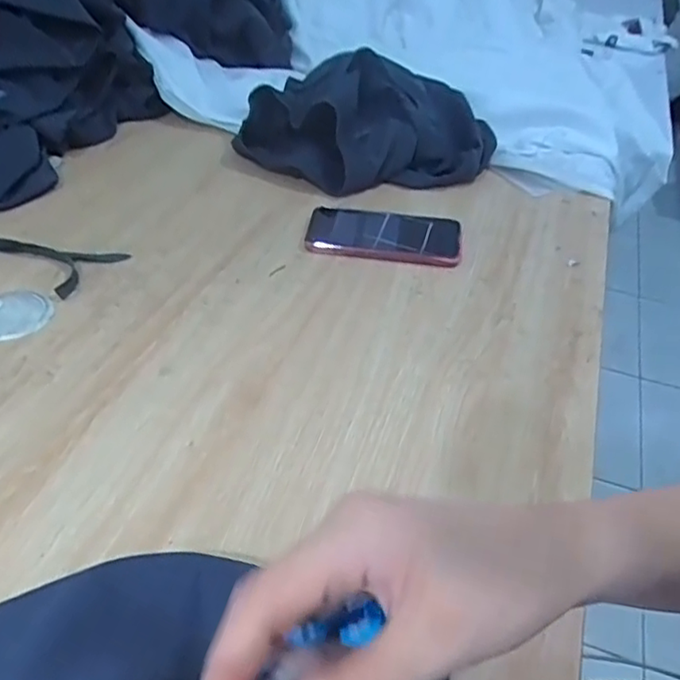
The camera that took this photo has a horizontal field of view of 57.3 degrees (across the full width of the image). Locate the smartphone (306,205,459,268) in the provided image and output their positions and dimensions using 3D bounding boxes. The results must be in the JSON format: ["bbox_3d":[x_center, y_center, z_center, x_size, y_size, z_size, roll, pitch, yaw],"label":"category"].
[{"bbox_3d":[0.047,-0.114,0.673,0.164,0.018,0.078,8,41,3],"label":"smartphone"}]

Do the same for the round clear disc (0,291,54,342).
[{"bbox_3d":[-0.290,-0.023,0.549,0.064,0.004,0.064,3,41,-2],"label":"round clear disc"}]

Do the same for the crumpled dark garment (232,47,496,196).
[{"bbox_3d":[0.037,-0.280,0.790,0.306,0.105,0.221,15,42,12],"label":"crumpled dark garment"}]

